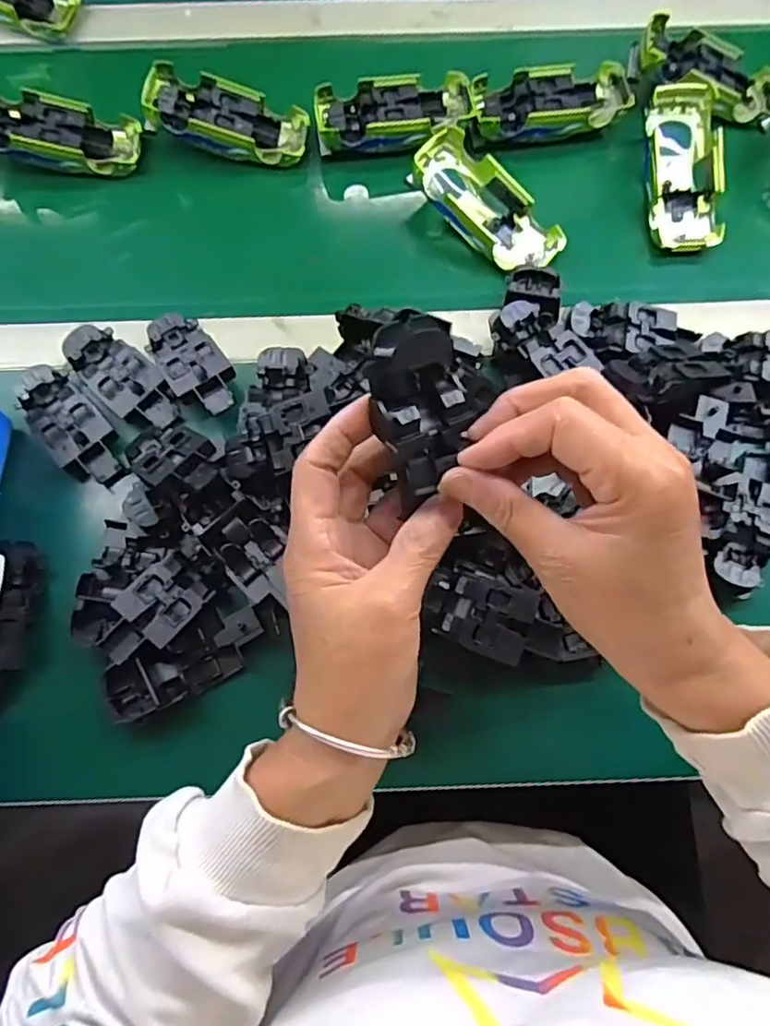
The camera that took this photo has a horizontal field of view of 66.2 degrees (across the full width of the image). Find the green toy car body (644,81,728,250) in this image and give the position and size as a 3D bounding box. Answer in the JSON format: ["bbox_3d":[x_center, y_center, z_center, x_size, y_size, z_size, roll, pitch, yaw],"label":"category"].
[{"bbox_3d":[0.243,-0.278,0.484,0.054,0.033,0.131,-2,87,-1],"label":"green toy car body"}]

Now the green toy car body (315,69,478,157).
[{"bbox_3d":[0.008,-0.337,0.507,0.131,0.034,0.058,-5,72,-2],"label":"green toy car body"}]

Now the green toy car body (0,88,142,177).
[{"bbox_3d":[-0.280,-0.322,0.498,0.139,0.027,0.060,7,71,-14],"label":"green toy car body"}]

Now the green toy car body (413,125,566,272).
[{"bbox_3d":[0.079,-0.245,0.476,0.131,0.031,0.056,43,76,-2],"label":"green toy car body"}]

